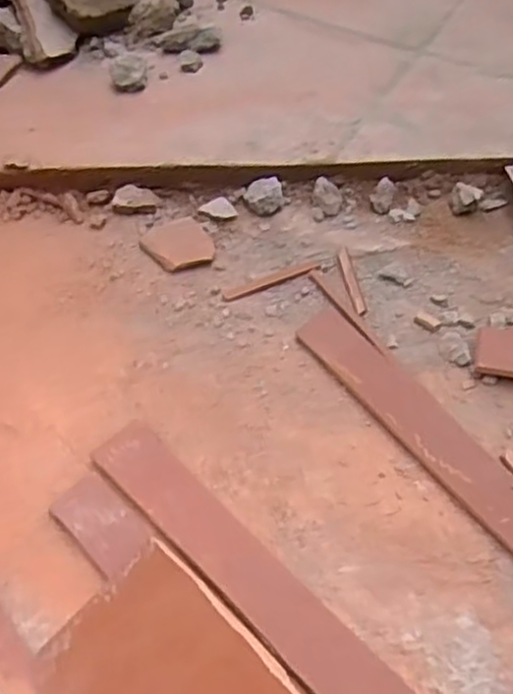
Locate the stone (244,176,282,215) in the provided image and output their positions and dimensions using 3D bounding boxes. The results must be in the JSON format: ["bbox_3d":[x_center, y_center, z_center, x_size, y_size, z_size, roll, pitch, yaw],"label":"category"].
[{"bbox_3d":[0.009,-0.192,0.918,0.047,0.033,0.047,-2,55,1],"label":"stone"}]

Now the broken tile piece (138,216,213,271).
[{"bbox_3d":[-0.097,-0.127,0.887,0.082,0.008,0.082,-1,55,1],"label":"broken tile piece"}]

